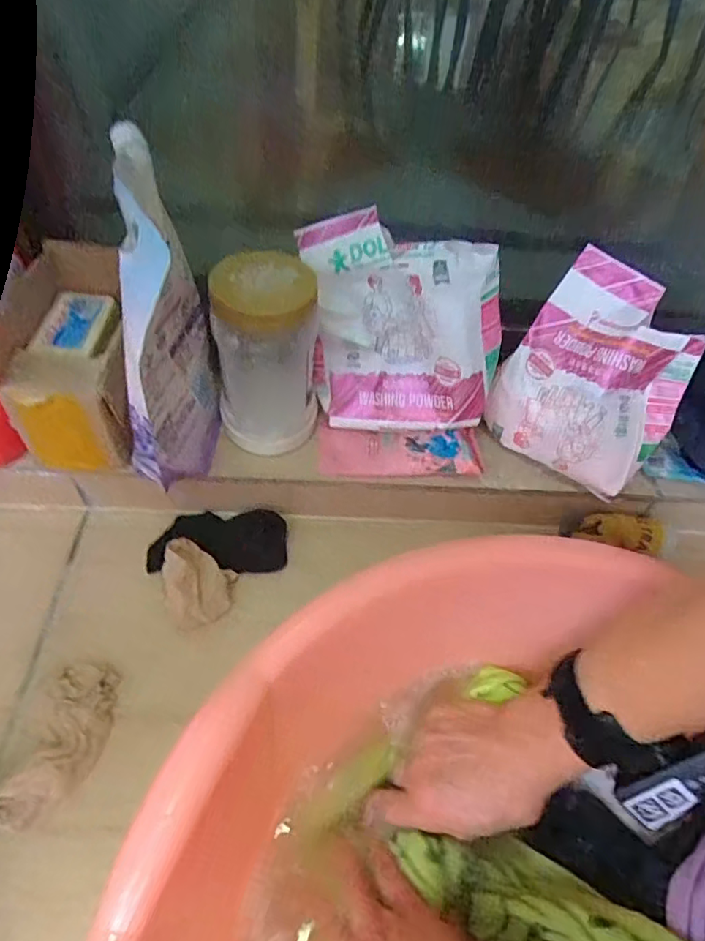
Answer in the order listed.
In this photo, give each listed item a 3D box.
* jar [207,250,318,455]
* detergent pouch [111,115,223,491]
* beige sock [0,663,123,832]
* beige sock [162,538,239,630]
[{"bbox_3d":[-0.081,-0.109,0.526,0.096,0.165,0.096,-4,51,-10],"label":"jar"},{"bbox_3d":[-0.161,-0.121,0.472,0.061,0.243,0.173,0,50,-7],"label":"detergent pouch"},{"bbox_3d":[-0.231,0.213,0.433,0.054,0.032,0.122,13,50,4],"label":"beige sock"},{"bbox_3d":[-0.143,0.103,0.509,0.059,0.049,0.073,7,50,-1],"label":"beige sock"}]

